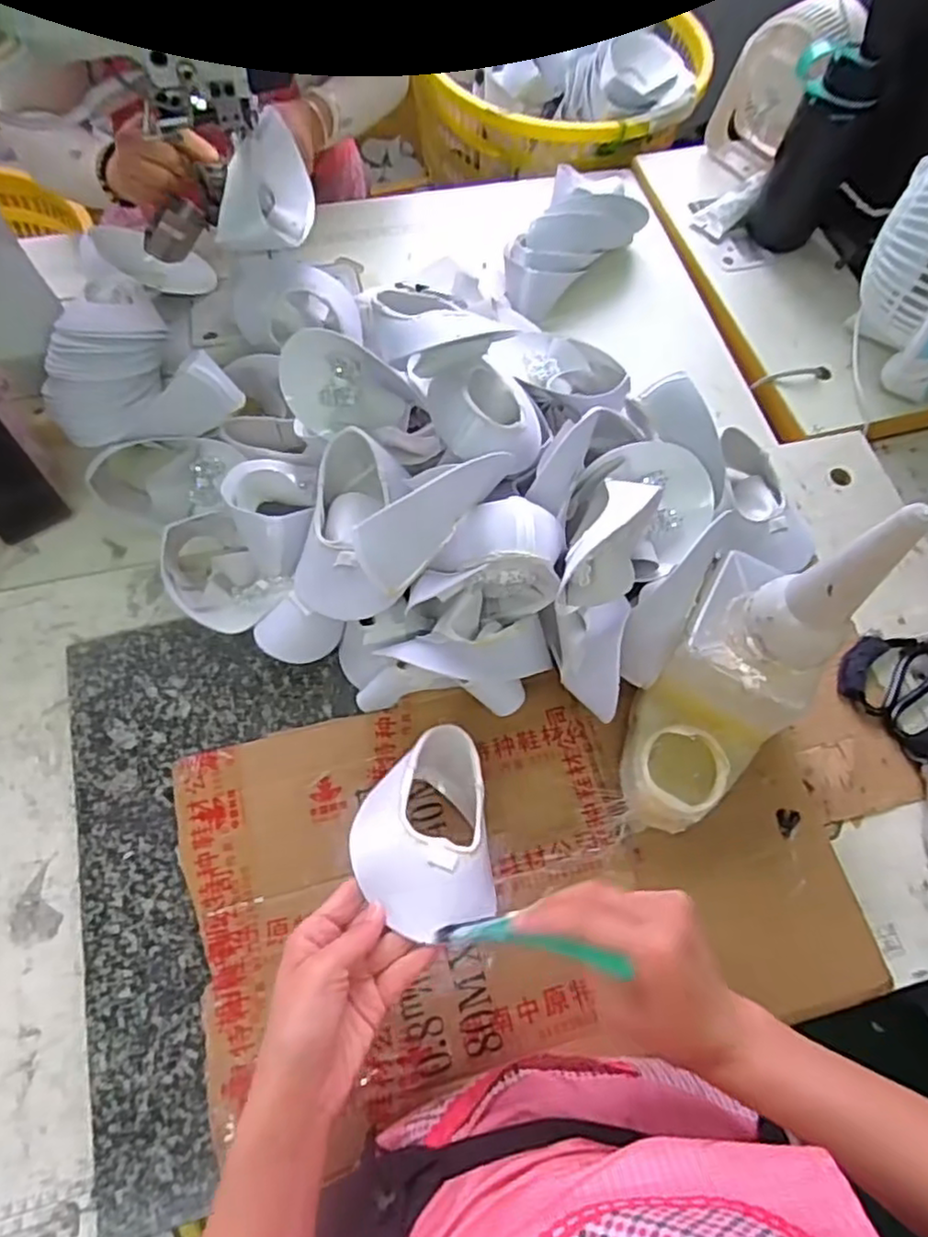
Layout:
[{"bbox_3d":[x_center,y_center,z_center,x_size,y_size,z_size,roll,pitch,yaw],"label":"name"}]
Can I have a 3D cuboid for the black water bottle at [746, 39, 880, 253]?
[{"bbox_3d":[0.427,-0.575,0.835,0.103,0.211,0.072,28,68,9],"label":"black water bottle"}]

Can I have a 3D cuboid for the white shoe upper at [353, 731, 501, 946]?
[{"bbox_3d":[-0.031,0.154,0.506,0.095,0.085,0.144,-4,66,-5],"label":"white shoe upper"}]

